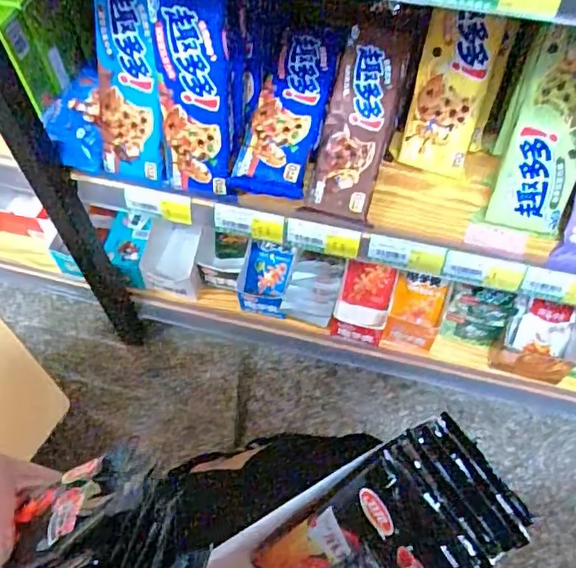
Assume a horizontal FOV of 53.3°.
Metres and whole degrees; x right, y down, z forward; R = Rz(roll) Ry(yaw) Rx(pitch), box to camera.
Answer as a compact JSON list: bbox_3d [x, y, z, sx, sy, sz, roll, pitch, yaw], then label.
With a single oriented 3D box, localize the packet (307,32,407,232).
[{"bbox_3d":[0.071,-0.163,0.592,0.066,0.029,0.190,13,92,10],"label":"packet"}]

